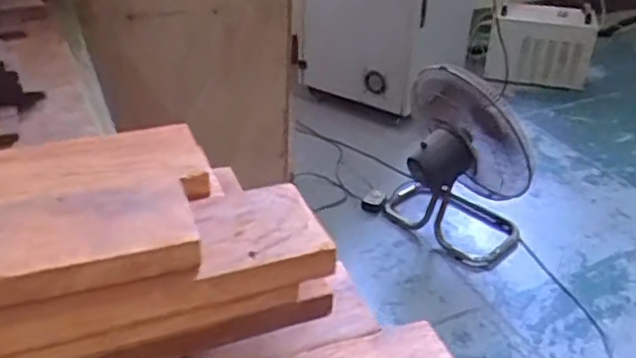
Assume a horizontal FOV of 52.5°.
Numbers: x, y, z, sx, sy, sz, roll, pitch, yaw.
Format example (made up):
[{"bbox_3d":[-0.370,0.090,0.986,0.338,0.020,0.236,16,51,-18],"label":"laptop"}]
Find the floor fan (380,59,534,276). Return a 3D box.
[{"bbox_3d":[0.427,-0.061,1.946,0.438,0.557,0.278,15,34,20],"label":"floor fan"}]

